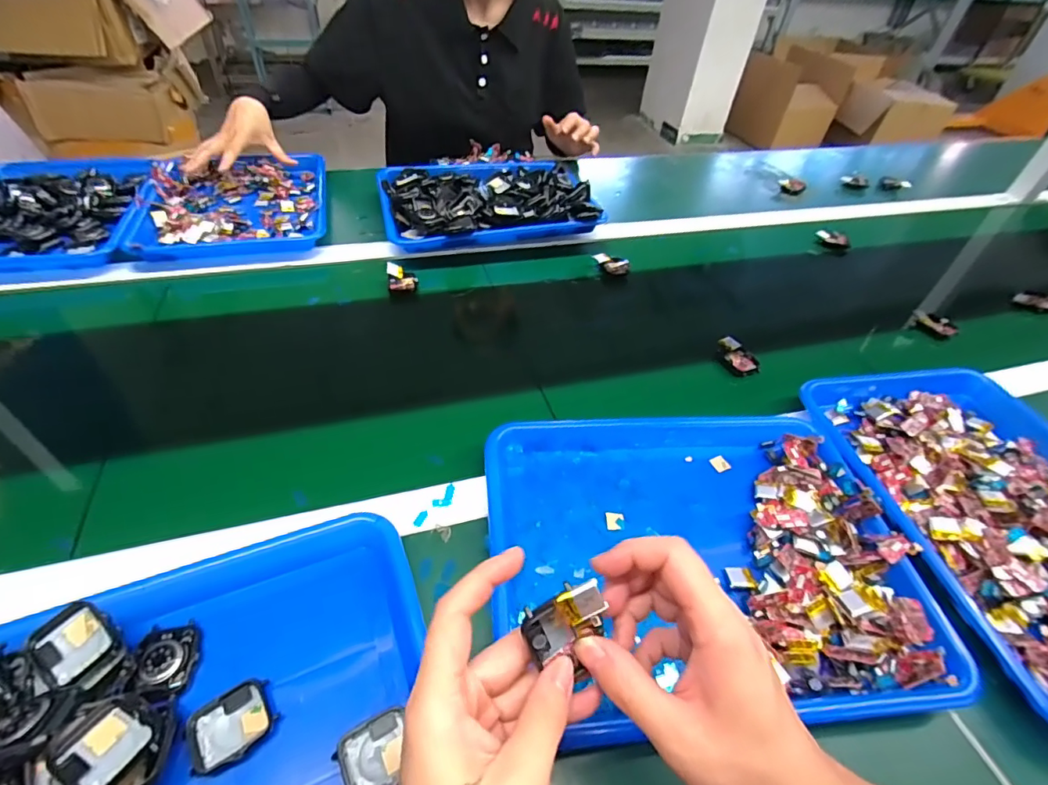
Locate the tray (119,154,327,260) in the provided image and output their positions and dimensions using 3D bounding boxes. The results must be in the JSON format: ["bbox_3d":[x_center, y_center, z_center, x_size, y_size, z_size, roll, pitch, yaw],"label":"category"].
[{"bbox_3d":[-0.441,-0.302,0.760,0.251,0.033,0.293,-10,49,-15],"label":"tray"}]

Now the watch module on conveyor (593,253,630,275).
[{"bbox_3d":[0.128,-0.192,0.727,0.056,0.017,0.028,35,53,24],"label":"watch module on conveyor"}]

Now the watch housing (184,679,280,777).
[{"bbox_3d":[-0.176,0.201,0.296,0.045,0.008,0.038,-23,53,-25],"label":"watch housing"}]

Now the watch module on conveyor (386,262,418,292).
[{"bbox_3d":[-0.164,-0.156,0.659,0.037,0.018,0.045,-8,48,-13],"label":"watch module on conveyor"}]

